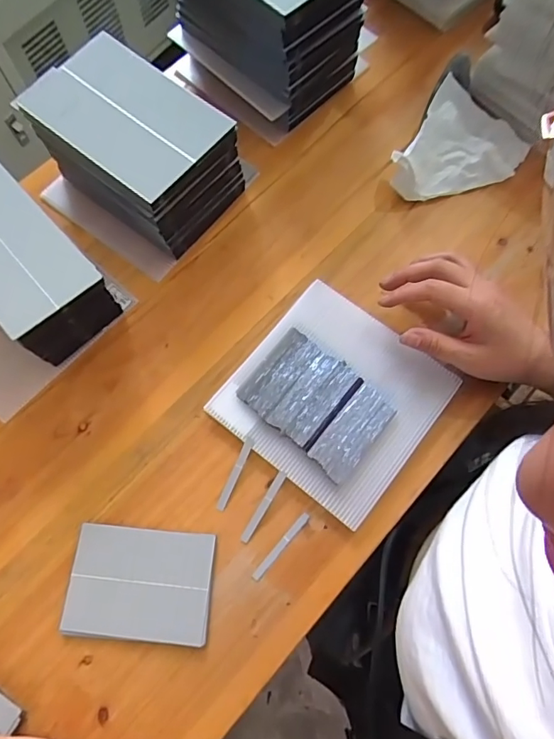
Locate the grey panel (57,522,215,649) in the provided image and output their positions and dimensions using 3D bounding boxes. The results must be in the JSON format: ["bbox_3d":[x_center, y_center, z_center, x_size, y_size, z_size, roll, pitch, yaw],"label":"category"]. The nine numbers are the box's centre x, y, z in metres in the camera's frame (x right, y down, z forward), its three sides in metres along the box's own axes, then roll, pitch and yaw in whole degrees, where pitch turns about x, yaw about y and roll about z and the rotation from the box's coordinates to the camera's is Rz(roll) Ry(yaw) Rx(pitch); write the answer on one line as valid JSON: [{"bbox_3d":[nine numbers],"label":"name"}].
[{"bbox_3d":[-0.106,0.166,0.386,0.108,0.007,0.079,5,71,2],"label":"grey panel"}]

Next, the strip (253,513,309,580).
[{"bbox_3d":[0.003,0.142,0.398,0.006,0.004,0.064,41,74,14],"label":"strip"}]

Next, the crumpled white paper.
[{"bbox_3d":[0.183,-0.215,0.494,0.109,0.021,0.125,35,85,-13],"label":"crumpled white paper"}]

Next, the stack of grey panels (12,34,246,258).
[{"bbox_3d":[-0.126,-0.200,0.453,0.155,0.092,0.102,38,75,11],"label":"stack of grey panels"}]

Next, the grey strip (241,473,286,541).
[{"bbox_3d":[-0.011,0.112,0.403,0.007,0.004,0.062,31,83,4],"label":"grey strip"}]

